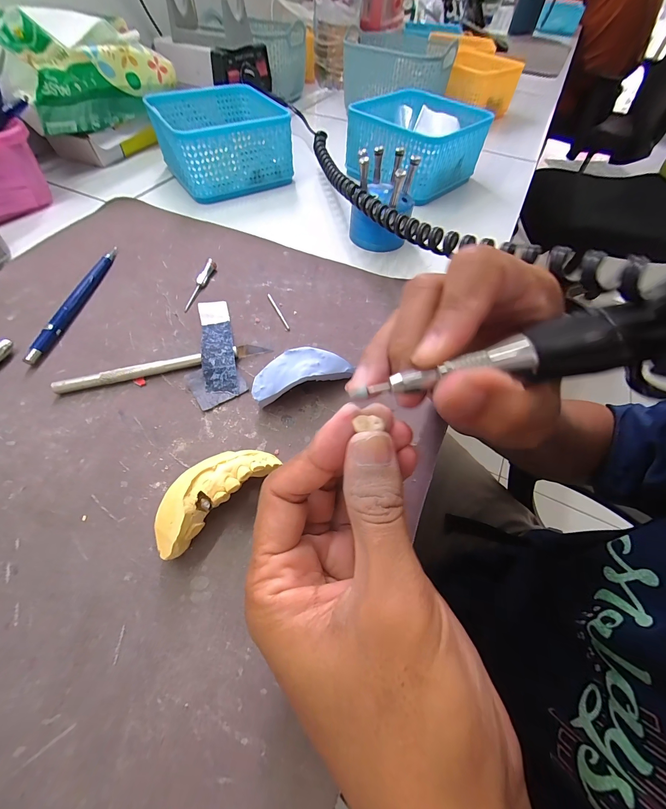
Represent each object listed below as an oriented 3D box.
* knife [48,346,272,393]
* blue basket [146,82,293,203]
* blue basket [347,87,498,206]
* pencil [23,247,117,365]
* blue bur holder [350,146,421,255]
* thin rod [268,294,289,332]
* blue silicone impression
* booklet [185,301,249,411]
[{"bbox_3d":[-0.113,-0.026,0.211,0.134,0.009,0.007,-14,58,-12],"label":"knife"},{"bbox_3d":[-0.132,-0.312,0.366,0.123,0.063,0.132,-26,62,-19],"label":"blue basket"},{"bbox_3d":[0.100,-0.319,0.381,0.130,0.066,0.131,39,63,21],"label":"blue basket"},{"bbox_3d":[-0.202,-0.084,0.245,0.008,0.010,0.134,2,57,-1],"label":"pencil"},{"bbox_3d":[0.048,-0.194,0.294,0.055,0.067,0.051,15,57,7],"label":"blue bur holder"},{"bbox_3d":[-0.044,-0.076,0.250,0.004,0.004,0.044,-23,61,-17],"label":"thin rod"},{"bbox_3d":[-0.020,-0.019,0.203,0.065,0.024,0.025,-22,60,-16],"label":"blue silicone impression"},{"bbox_3d":[-0.088,-0.042,0.223,0.035,0.009,0.097,-15,59,-13],"label":"booklet"}]

